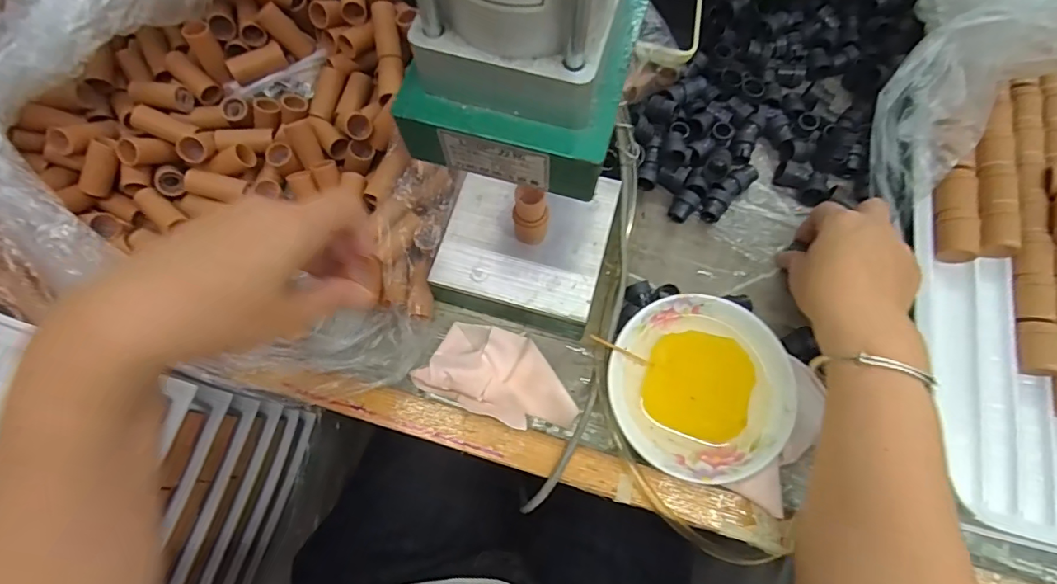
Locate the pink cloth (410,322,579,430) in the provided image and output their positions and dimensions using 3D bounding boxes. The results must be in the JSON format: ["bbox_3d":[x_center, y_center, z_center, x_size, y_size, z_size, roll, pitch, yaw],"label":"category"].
[{"bbox_3d":[-0.021,0.064,0.384,0.122,0.024,0.064,19,74,7],"label":"pink cloth"}]

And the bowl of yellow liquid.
[{"bbox_3d":[0.126,0.071,0.378,0.128,0.032,0.129,0,73,1],"label":"bowl of yellow liquid"}]

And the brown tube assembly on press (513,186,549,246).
[{"bbox_3d":[0.002,-0.052,0.359,0.024,0.056,0.024,0,73,1],"label":"brown tube assembly on press"}]

